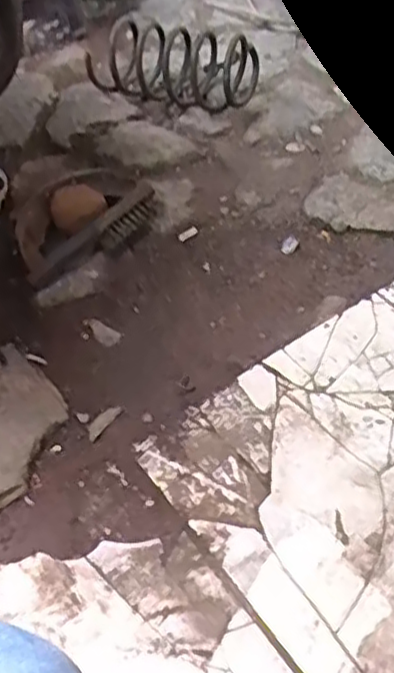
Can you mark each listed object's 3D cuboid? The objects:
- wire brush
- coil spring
[{"bbox_3d":[-0.143,-0.140,1.000,0.233,0.043,0.049,-38,56,-24],"label":"wire brush"},{"bbox_3d":[-0.046,-0.478,1.248,0.301,0.109,0.111,17,53,20],"label":"coil spring"}]

